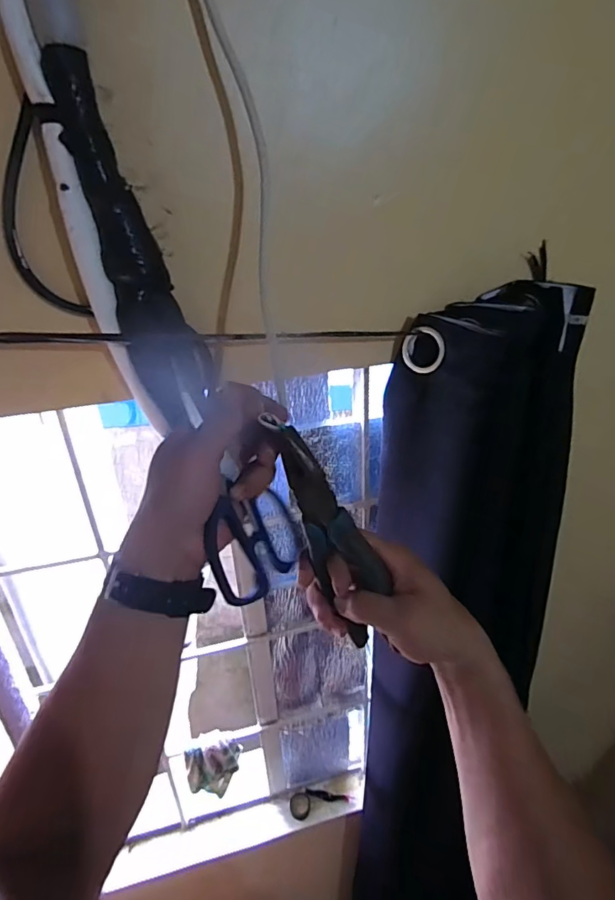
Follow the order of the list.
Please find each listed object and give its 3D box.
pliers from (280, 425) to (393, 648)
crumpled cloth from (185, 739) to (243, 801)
[{"bbox_3d":[0.020,0.067,0.363,0.045,0.181,0.016,-15,19,33],"label":"pliers"},{"bbox_3d":[-0.172,0.609,0.935,0.101,0.138,0.030,-13,29,-17],"label":"crumpled cloth"}]

